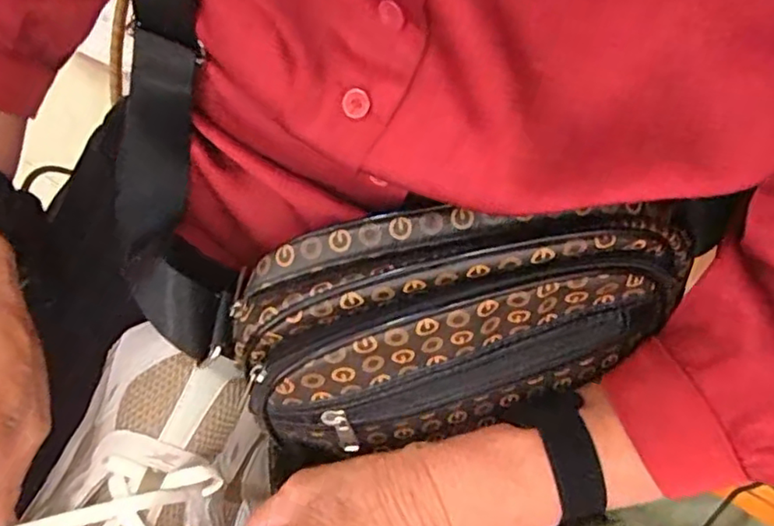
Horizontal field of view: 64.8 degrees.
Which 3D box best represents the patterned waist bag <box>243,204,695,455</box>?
[{"bbox_3d":[0.037,0.028,0.289,0.210,0.079,0.097,-8,74,-3],"label":"patterned waist bag"}]

